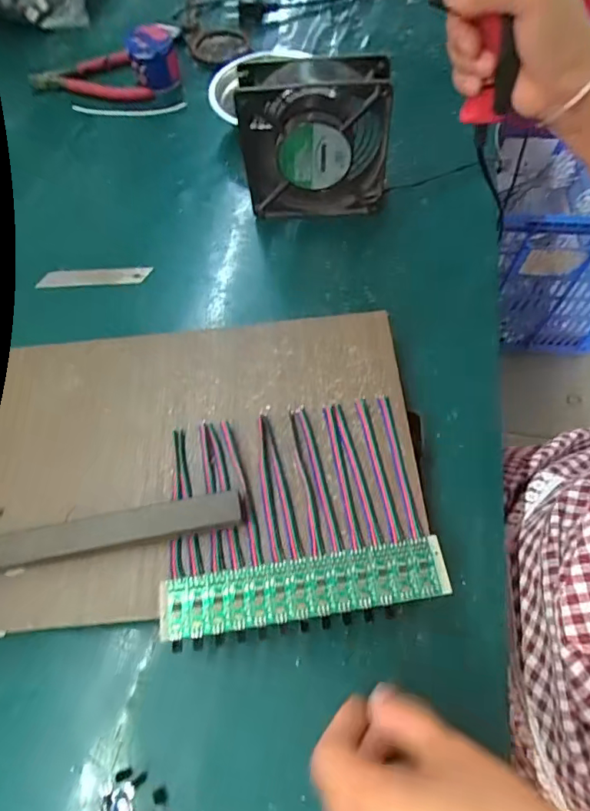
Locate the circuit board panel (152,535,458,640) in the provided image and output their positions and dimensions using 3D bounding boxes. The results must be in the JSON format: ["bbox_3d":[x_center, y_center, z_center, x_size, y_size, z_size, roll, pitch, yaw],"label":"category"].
[{"bbox_3d":[0.005,0.105,0.289,0.163,0.004,0.034,-9,62,-1],"label":"circuit board panel"}]

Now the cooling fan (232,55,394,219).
[{"bbox_3d":[0.017,-0.221,0.428,0.120,0.126,0.046,-2,62,2],"label":"cooling fan"}]

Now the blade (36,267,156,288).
[{"bbox_3d":[-0.181,-0.116,0.451,0.099,0.004,0.018,-3,70,1],"label":"blade"}]

